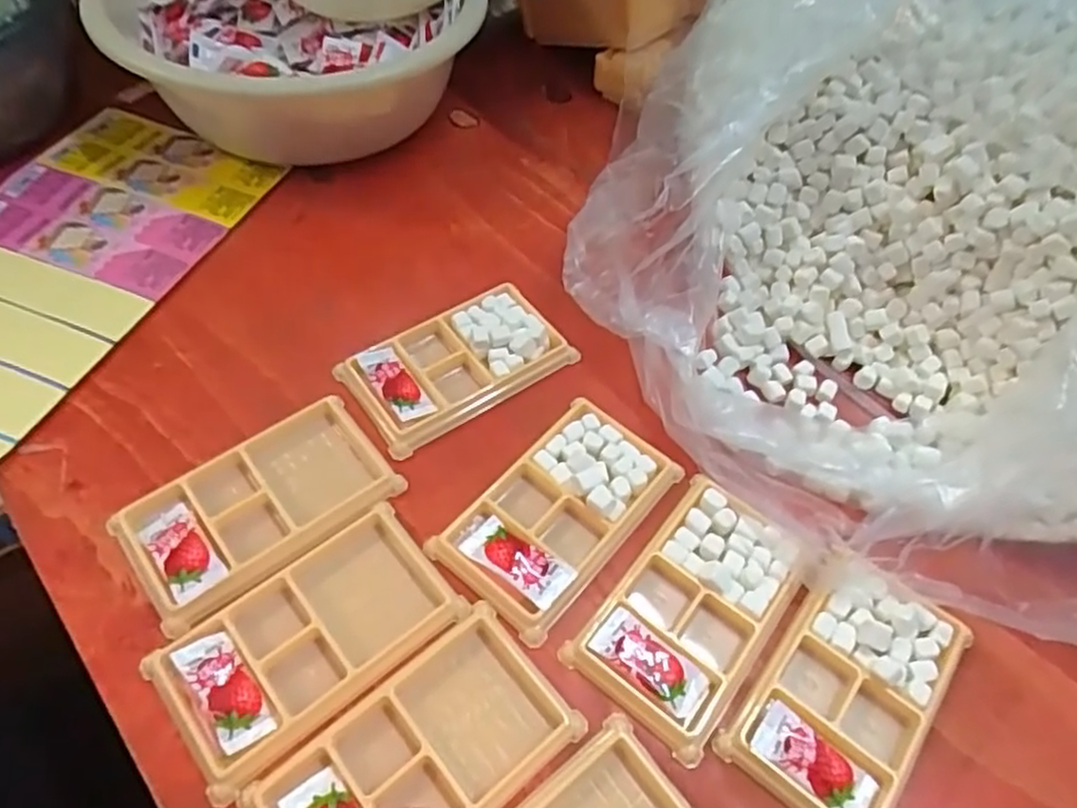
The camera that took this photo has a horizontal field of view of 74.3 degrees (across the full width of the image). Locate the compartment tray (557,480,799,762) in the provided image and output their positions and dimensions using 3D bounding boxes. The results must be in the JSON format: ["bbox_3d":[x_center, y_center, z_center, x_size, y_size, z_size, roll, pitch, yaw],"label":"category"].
[{"bbox_3d":[0.083,0.105,0.371,0.076,0.013,0.129,36,60,19],"label":"compartment tray"}]

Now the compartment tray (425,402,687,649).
[{"bbox_3d":[0.014,0.057,0.395,0.077,0.017,0.133,40,61,21],"label":"compartment tray"}]

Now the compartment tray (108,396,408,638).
[{"bbox_3d":[-0.150,0.056,0.387,0.136,0.015,0.078,-31,63,-23],"label":"compartment tray"}]

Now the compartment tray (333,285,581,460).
[{"bbox_3d":[-0.050,-0.027,0.452,0.132,0.018,0.071,-28,62,-22],"label":"compartment tray"}]

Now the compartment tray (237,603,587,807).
[{"bbox_3d":[-0.054,0.162,0.327,0.132,0.015,0.077,-35,64,-25],"label":"compartment tray"}]

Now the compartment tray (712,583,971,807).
[{"bbox_3d":[0.155,0.142,0.353,0.075,0.015,0.129,35,60,19],"label":"compartment tray"}]

